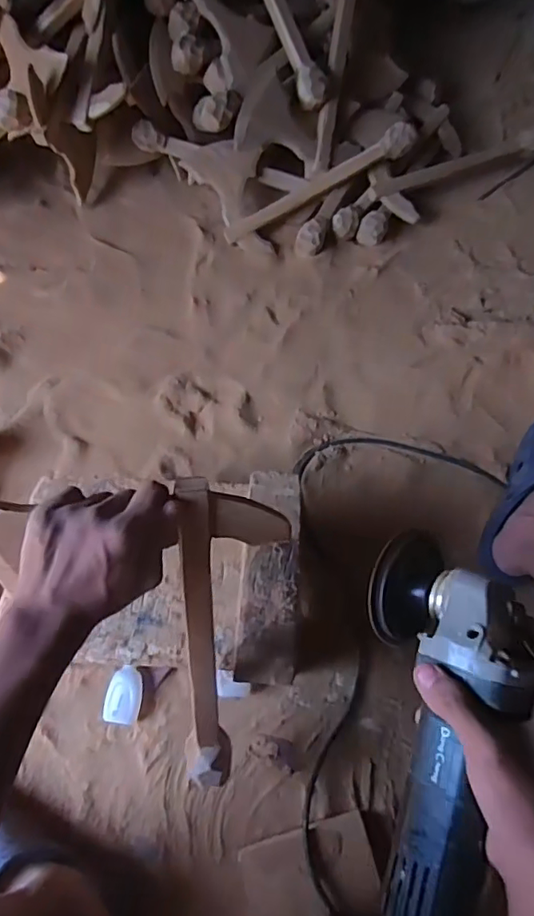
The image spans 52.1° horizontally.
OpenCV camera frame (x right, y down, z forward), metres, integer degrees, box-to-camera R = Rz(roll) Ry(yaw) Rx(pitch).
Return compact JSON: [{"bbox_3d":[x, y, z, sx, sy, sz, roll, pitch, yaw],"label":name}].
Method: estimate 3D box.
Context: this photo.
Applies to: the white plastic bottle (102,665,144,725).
[{"bbox_3d":[-0.182,0.304,0.702,0.044,0.022,0.067,7,66,3],"label":"white plastic bottle"}]

